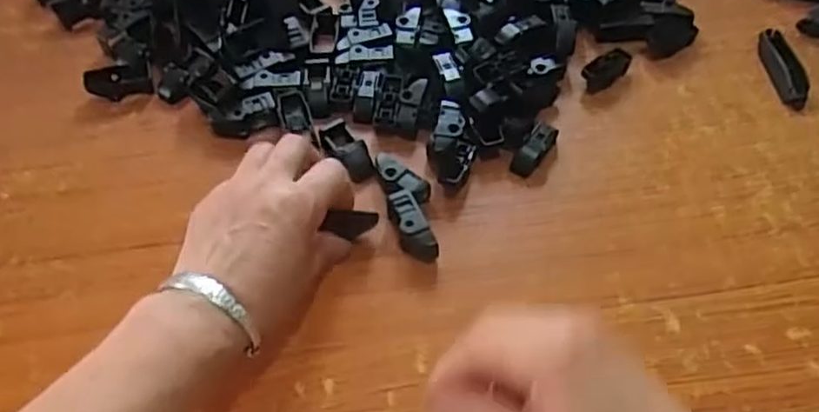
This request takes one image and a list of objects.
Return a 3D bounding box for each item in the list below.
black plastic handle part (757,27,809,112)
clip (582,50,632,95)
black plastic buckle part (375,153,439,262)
[{"bbox_3d":[0.296,-0.111,0.555,0.019,0.017,0.077,-4,55,-1],"label":"black plastic handle part"},{"bbox_3d":[0.158,-0.110,0.556,0.041,0.022,0.018,-32,61,-19],"label":"clip"},{"bbox_3d":[-0.001,-0.002,0.486,0.032,0.024,0.085,-11,56,-6],"label":"black plastic buckle part"}]

